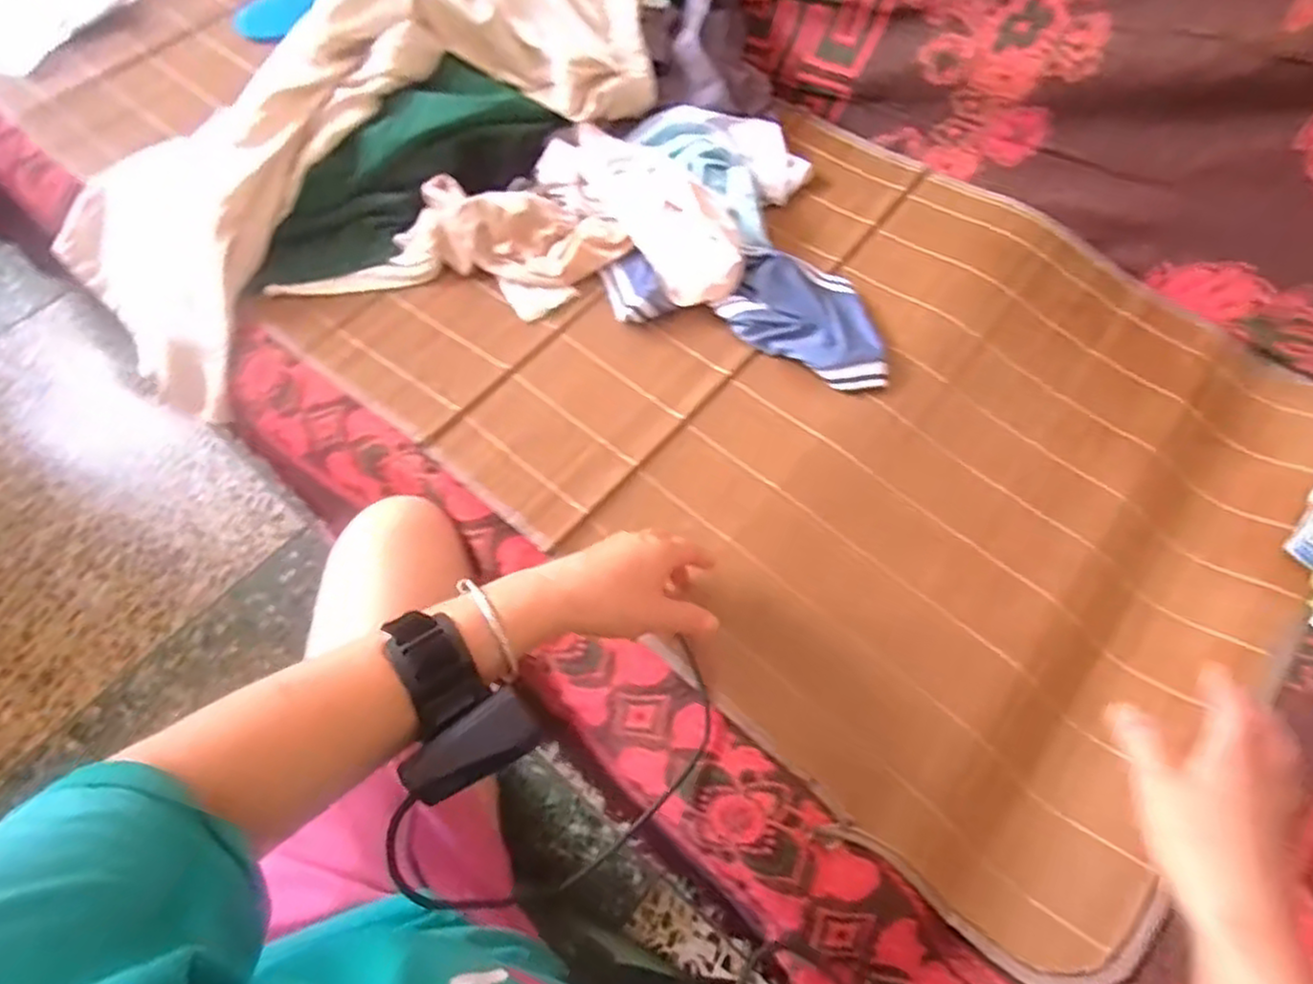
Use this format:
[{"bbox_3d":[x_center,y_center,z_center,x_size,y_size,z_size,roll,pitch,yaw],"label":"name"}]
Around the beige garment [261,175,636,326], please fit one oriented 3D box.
[{"bbox_3d":[-0.193,-0.251,0.710,0.324,0.048,0.150,8,64,5],"label":"beige garment"}]

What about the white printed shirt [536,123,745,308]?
[{"bbox_3d":[-0.010,-0.291,0.722,0.264,0.056,0.114,41,71,19],"label":"white printed shirt"}]

